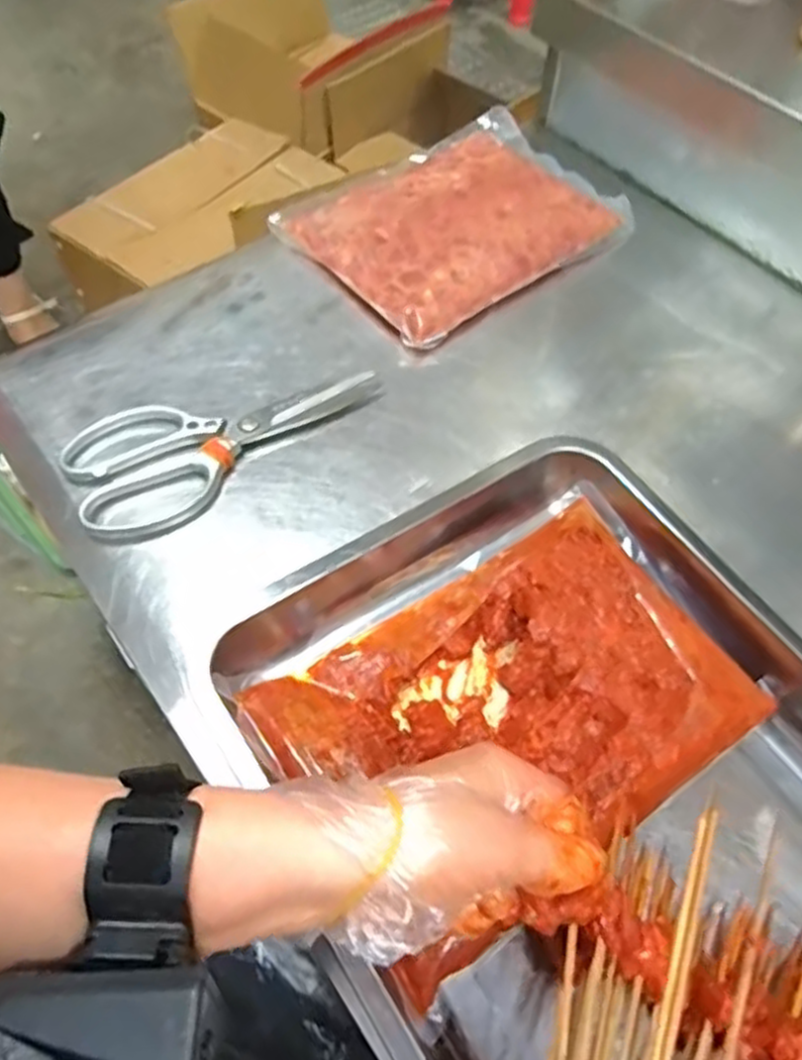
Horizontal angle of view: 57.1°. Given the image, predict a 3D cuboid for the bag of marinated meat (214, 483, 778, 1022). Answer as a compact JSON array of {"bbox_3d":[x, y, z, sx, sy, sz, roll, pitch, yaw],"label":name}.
[{"bbox_3d":[0.061,0.097,0.407,0.248,0.028,0.168,-30,64,-18],"label":"bag of marinated meat"}]

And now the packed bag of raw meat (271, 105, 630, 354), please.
[{"bbox_3d":[0.056,-0.278,0.651,0.274,0.032,0.200,-34,65,-20],"label":"packed bag of raw meat"}]

